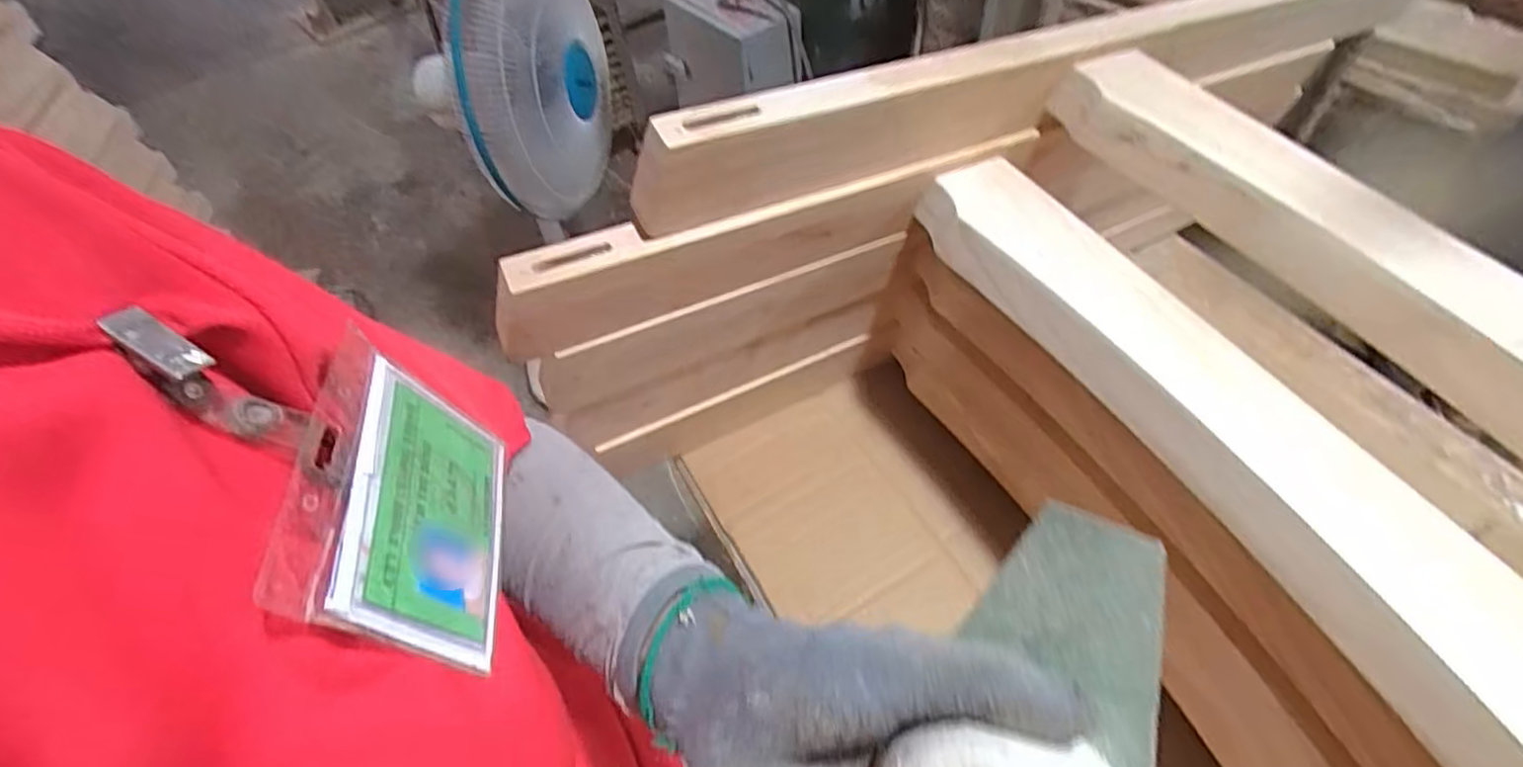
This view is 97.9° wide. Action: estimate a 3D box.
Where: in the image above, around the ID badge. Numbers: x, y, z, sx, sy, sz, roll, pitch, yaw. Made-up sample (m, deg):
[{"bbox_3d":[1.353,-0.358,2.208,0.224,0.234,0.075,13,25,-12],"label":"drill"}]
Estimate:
[{"bbox_3d":[-0.125,0.028,0.203,0.007,0.123,0.092,-24,49,11],"label":"ID badge"}]

